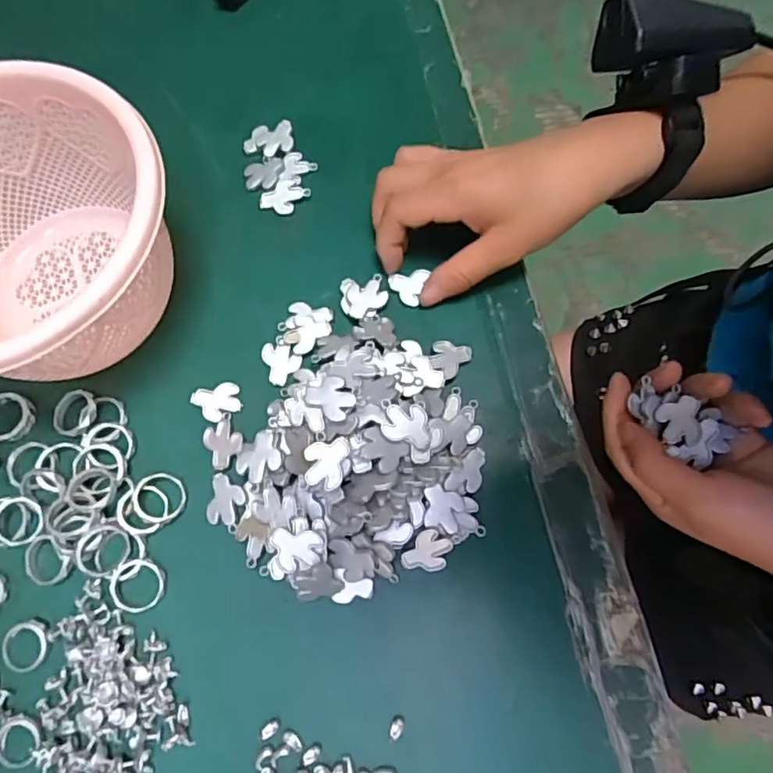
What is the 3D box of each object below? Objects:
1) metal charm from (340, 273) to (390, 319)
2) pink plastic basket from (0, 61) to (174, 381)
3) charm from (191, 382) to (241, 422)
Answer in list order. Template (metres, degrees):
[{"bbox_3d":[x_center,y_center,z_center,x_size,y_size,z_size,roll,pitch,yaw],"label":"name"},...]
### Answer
[{"bbox_3d":[-0.012,-0.049,0.313,0.025,0.004,0.024,-4,72,-1],"label":"metal charm"},{"bbox_3d":[-0.172,-0.061,0.279,0.136,0.089,0.142,0,72,1],"label":"pink plastic basket"},{"bbox_3d":[-0.089,0.008,0.300,0.024,0.004,0.019,-15,73,-4],"label":"charm"}]

